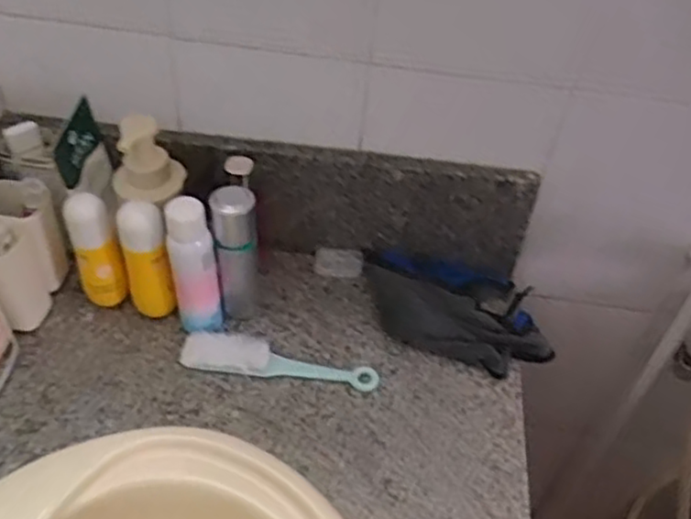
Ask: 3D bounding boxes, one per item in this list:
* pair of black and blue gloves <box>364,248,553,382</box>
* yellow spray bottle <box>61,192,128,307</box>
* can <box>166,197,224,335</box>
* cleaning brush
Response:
[{"bbox_3d":[0.124,0.049,0.791,0.224,0.042,0.144,14,48,7],"label":"pair of black and blue gloves"},{"bbox_3d":[-0.261,-0.001,0.742,0.047,0.147,0.046,-19,52,-21],"label":"yellow spray bottle"},{"bbox_3d":[-0.156,0.011,0.721,0.045,0.162,0.046,3,47,-3],"label":"can"},{"bbox_3d":[-0.070,0.108,0.734,0.206,0.023,0.040,9,47,3],"label":"cleaning brush"}]

